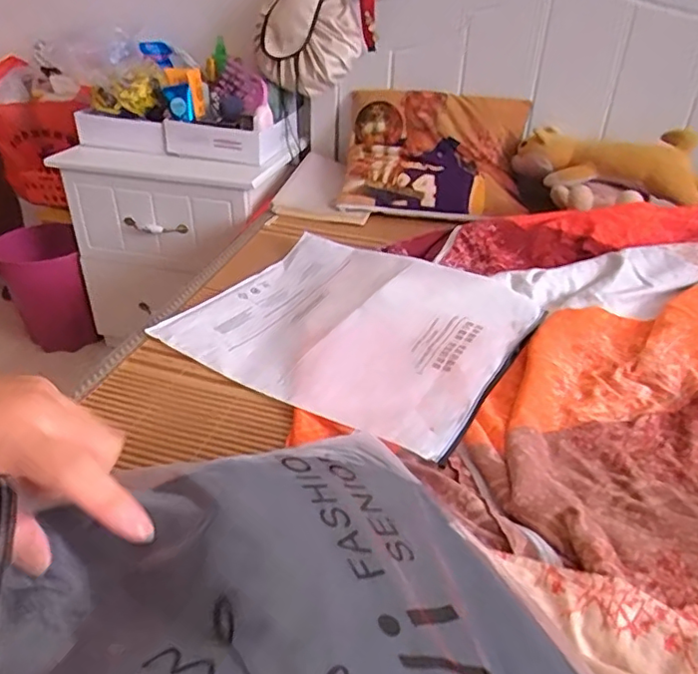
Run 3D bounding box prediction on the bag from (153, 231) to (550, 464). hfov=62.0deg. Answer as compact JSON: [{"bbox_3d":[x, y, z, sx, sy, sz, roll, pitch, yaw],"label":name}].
[{"bbox_3d":[0.002,-0.029,0.745,0.403,0.025,0.331,21,37,27],"label":"bag"}]

